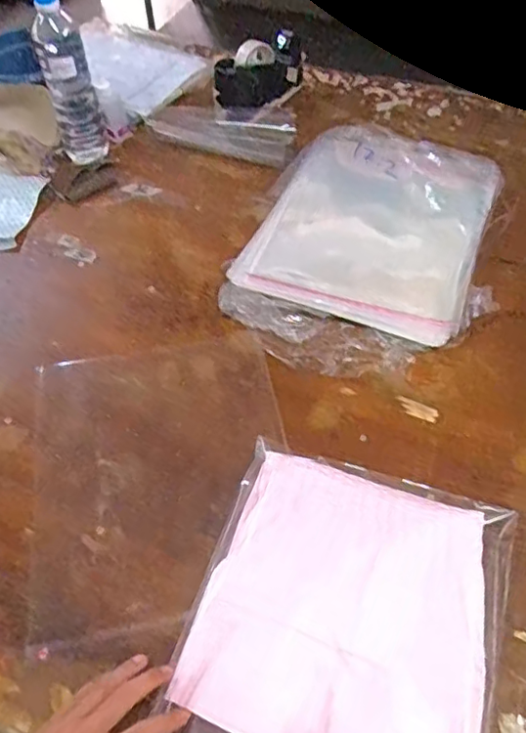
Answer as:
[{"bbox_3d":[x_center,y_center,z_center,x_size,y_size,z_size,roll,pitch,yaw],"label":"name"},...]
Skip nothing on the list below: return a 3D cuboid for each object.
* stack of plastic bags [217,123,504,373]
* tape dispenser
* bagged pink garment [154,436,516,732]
[{"bbox_3d":[0.158,-0.198,0.877,0.324,0.046,0.482,17,56,14],"label":"stack of plastic bags"},{"bbox_3d":[-0.003,-0.540,1.081,0.070,0.095,0.200,36,63,25],"label":"tape dispenser"},{"bbox_3d":[0.071,0.262,0.549,0.275,0.036,0.369,16,57,12],"label":"bagged pink garment"}]

